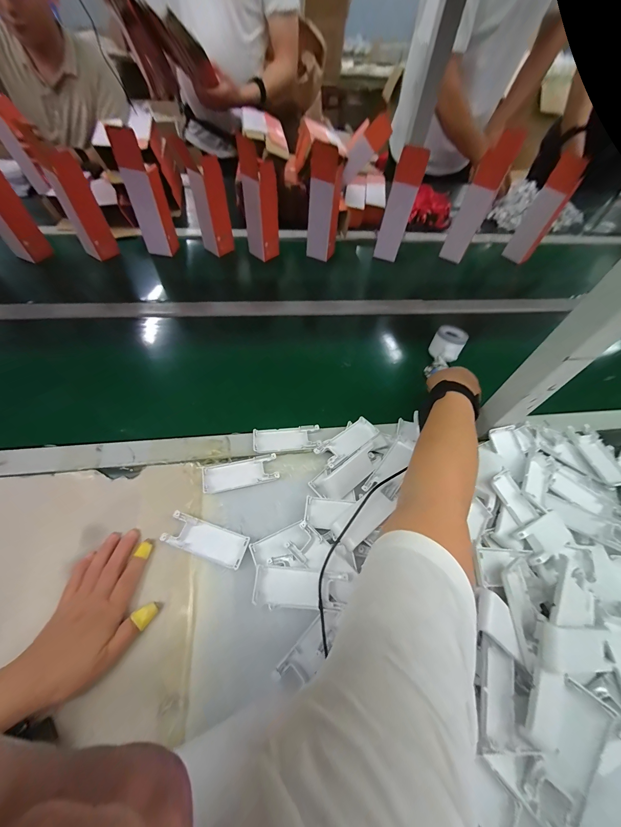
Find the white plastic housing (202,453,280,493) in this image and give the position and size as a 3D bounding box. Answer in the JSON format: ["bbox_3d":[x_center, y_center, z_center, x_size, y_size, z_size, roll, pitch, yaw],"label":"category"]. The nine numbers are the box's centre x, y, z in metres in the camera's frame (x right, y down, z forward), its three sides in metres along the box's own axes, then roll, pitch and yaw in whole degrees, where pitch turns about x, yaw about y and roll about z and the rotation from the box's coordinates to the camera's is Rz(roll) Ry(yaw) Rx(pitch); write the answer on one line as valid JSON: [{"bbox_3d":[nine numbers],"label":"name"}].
[{"bbox_3d":[-0.102,0.089,0.425,0.104,0.018,0.041,-9,57,-11],"label":"white plastic housing"}]

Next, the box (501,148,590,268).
[{"bbox_3d":[0.602,-0.519,0.743,0.068,0.214,0.035,38,61,19],"label":"box"}]

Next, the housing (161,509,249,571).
[{"bbox_3d":[-0.134,0.165,0.373,0.105,0.016,0.039,17,56,6],"label":"housing"}]

